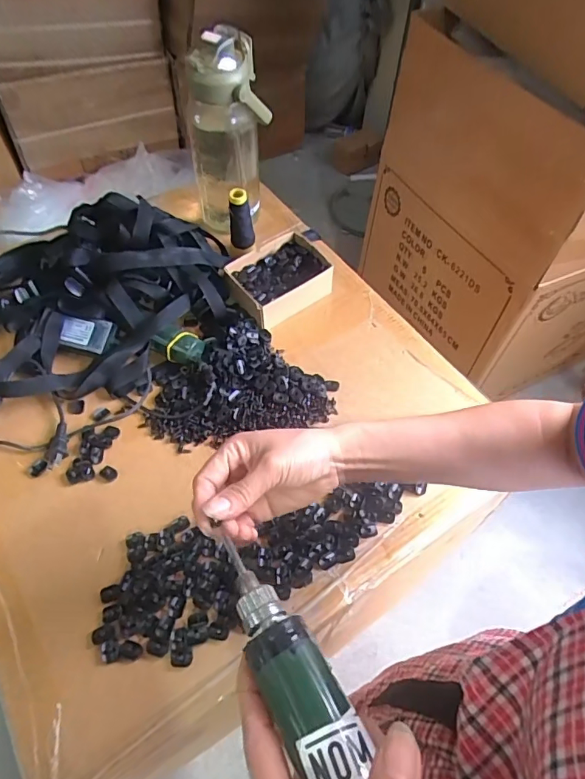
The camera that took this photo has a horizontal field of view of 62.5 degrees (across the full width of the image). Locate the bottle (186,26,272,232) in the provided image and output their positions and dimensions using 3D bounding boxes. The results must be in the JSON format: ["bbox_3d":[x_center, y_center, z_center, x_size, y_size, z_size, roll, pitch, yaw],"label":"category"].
[{"bbox_3d":[-0.088,-0.351,0.689,0.109,0.260,0.080,-4,56,-6],"label":"bottle"}]

